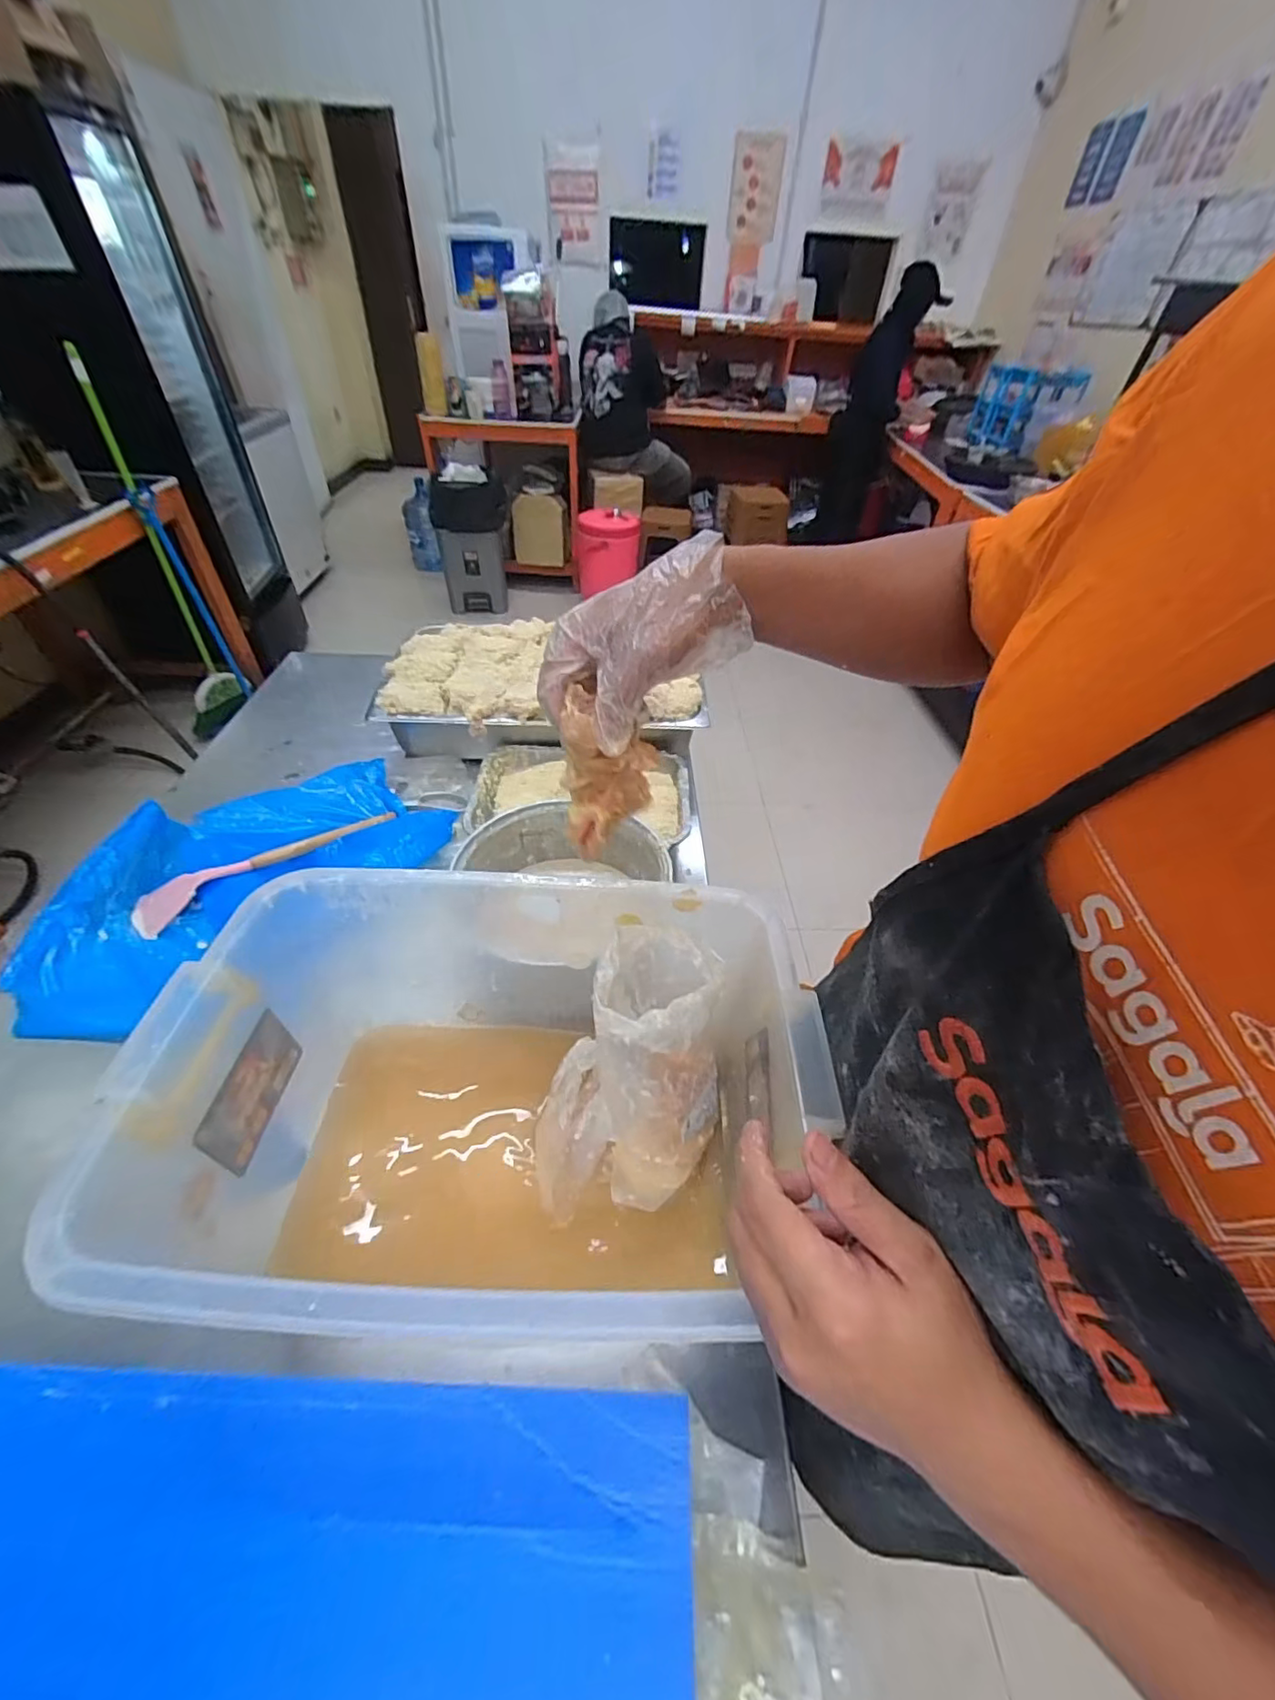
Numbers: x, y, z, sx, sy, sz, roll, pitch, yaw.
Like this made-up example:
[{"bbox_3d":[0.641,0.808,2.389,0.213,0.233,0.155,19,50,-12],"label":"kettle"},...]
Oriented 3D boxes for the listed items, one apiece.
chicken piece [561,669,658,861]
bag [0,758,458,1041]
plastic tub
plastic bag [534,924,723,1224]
[{"bbox_3d":[-0.020,-0.051,0.411,0.056,0.117,0.043,12,46,8],"label":"chicken piece"},{"bbox_3d":[-0.480,0.025,0.685,0.448,0.083,0.227,-33,56,-31],"label":"bag"},{"bbox_3d":[-0.099,0.198,0.439,0.422,0.225,0.277,2,45,-2],"label":"plastic tub"},{"bbox_3d":[-0.008,0.173,0.455,0.134,0.183,0.158,4,45,0],"label":"plastic bag"}]

